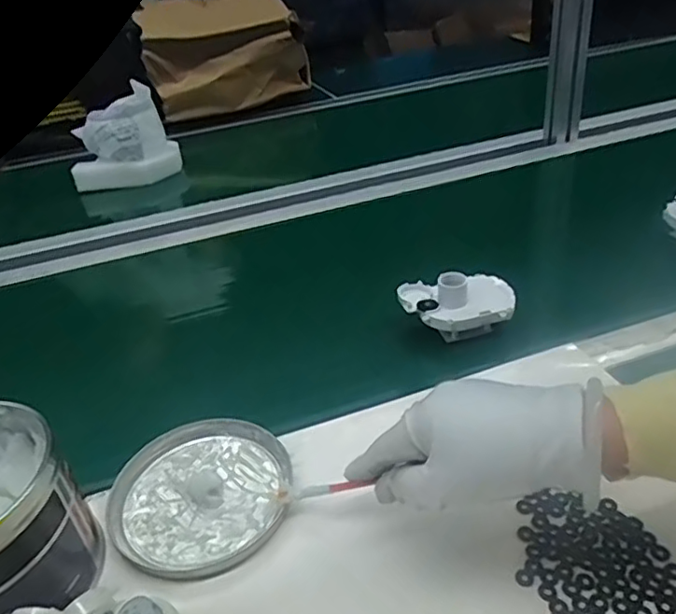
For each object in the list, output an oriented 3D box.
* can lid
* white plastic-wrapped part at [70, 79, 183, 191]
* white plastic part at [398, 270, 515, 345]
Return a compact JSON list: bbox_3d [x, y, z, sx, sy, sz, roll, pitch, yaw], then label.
[{"bbox_3d":[-0.099,0.135,0.442,0.129,0.012,0.127,-5,34,3],"label":"can lid"},{"bbox_3d":[-0.360,-0.277,0.998,0.163,0.143,0.090,-6,34,1],"label":"white plastic-wrapped part"},{"bbox_3d":[0.113,-0.006,0.573,0.103,0.053,0.062,-6,34,3],"label":"white plastic part"}]

